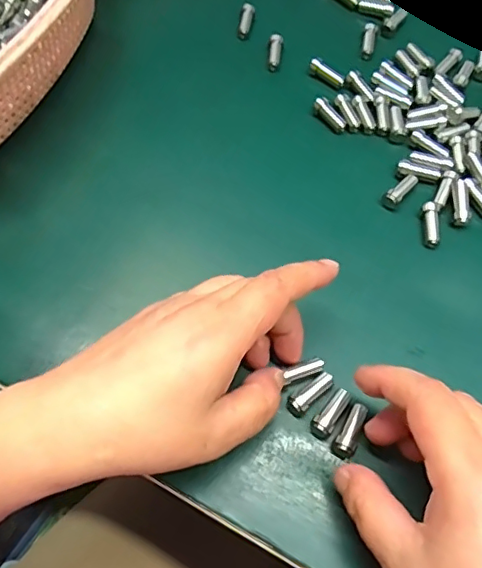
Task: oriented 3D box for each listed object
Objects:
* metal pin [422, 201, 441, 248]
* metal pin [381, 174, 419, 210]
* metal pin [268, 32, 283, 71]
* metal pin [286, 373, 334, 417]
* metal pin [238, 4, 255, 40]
[{"bbox_3d":[0.116,-0.035,0.341,0.010,0.010,0.028,3,63,1],"label":"metal pin"},{"bbox_3d":[0.099,-0.059,0.353,0.011,0.010,0.027,36,68,16],"label":"metal pin"},{"bbox_3d":[0.025,-0.169,0.409,0.009,0.010,0.030,6,63,2],"label":"metal pin"},{"bbox_3d":[0.036,0.056,0.289,0.028,0.007,0.010,-37,69,-17],"label":"metal pin"},{"bbox_3d":[0.004,-0.198,0.423,0.008,0.008,0.031,9,64,4],"label":"metal pin"}]

